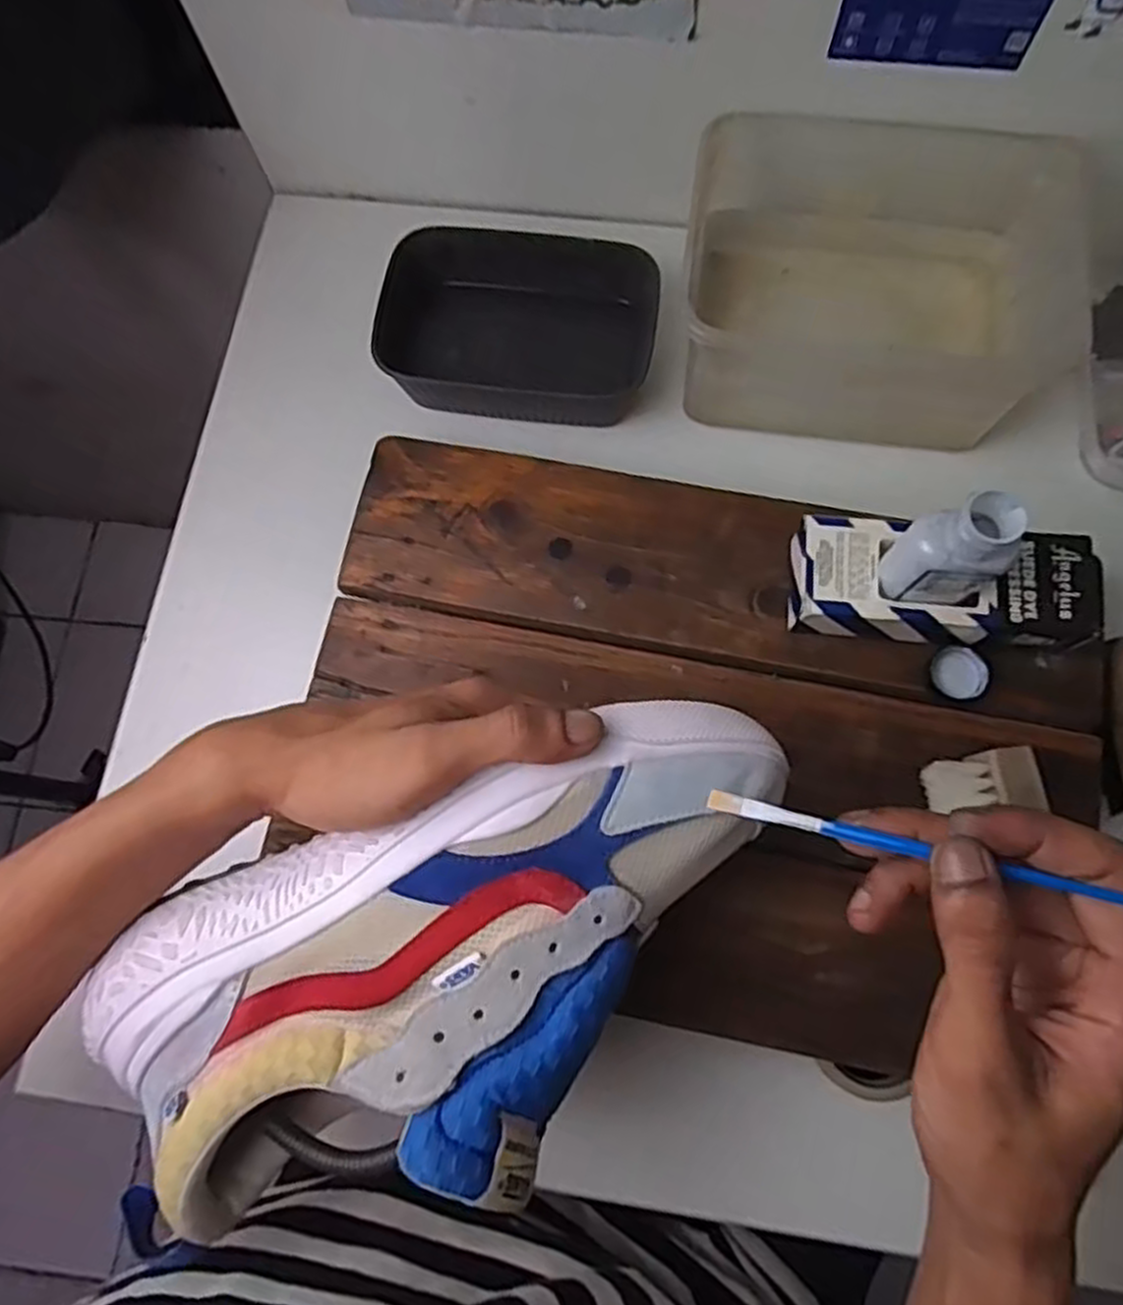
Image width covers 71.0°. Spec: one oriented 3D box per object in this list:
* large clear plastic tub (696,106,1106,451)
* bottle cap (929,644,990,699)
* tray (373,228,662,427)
[{"bbox_3d":[0.191,-0.212,0.481,0.226,0.113,0.151,9,77,4],"label":"large clear plastic tub"},{"bbox_3d":[0.205,0.011,0.408,0.024,0.014,0.027,-16,76,-2],"label":"bottle cap"},{"bbox_3d":[-0.026,-0.204,0.499,0.169,0.051,0.107,3,76,3],"label":"tray"}]

